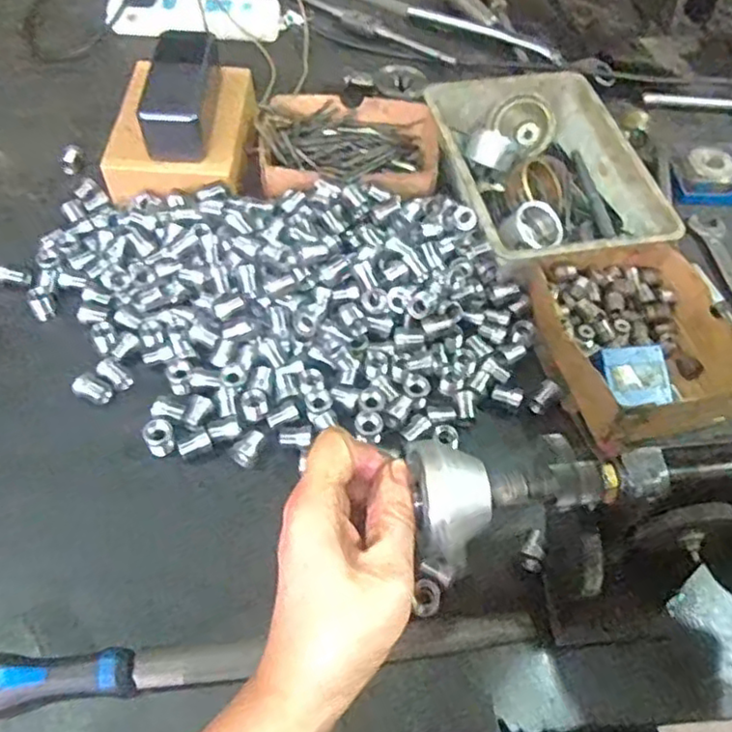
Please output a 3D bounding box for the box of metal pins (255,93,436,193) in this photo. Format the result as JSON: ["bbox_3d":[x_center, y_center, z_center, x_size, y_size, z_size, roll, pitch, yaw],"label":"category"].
[{"bbox_3d":[-0.017,-0.215,0.667,0.181,0.043,0.141,2,54,-2],"label":"box of metal pins"}]

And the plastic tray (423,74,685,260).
[{"bbox_3d":[0.165,-0.182,0.644,0.172,0.068,0.242,-10,55,-11],"label":"plastic tray"}]

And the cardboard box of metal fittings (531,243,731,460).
[{"bbox_3d":[0.229,-0.025,0.552,0.162,0.047,0.178,-9,55,-11],"label":"cardboard box of metal fittings"}]

